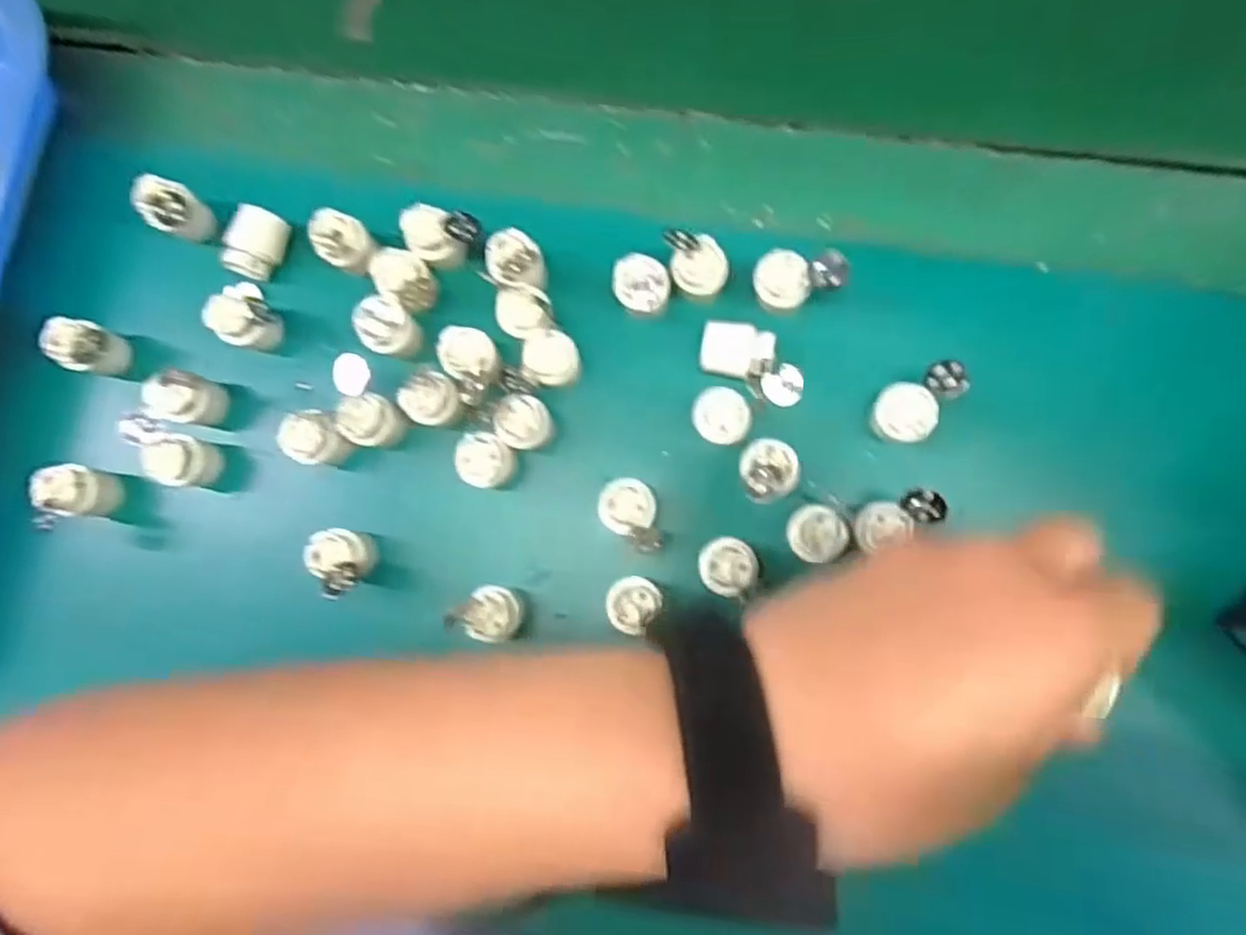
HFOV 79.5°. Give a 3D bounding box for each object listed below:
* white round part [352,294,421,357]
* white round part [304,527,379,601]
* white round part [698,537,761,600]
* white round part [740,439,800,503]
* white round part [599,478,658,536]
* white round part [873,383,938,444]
[{"bbox_3d":[-0.097,-0.057,0.307,0.017,0.029,0.022,41,88,10],"label":"white round part"},{"bbox_3d":[-0.111,0.036,0.295,0.025,0.022,0.022,39,88,10],"label":"white round part"},{"bbox_3d":[0.040,0.037,0.281,0.021,0.007,0.021,5,83,7],"label":"white round part"},{"bbox_3d":[0.055,0.001,0.281,0.022,0.013,0.024,-1,82,6],"label":"white round part"},{"bbox_3d":[0.002,0.015,0.291,0.021,0.005,0.021,4,83,7],"label":"white round part"},{"bbox_3d":[0.108,-0.021,0.285,0.022,0.008,0.022,3,82,6],"label":"white round part"}]

